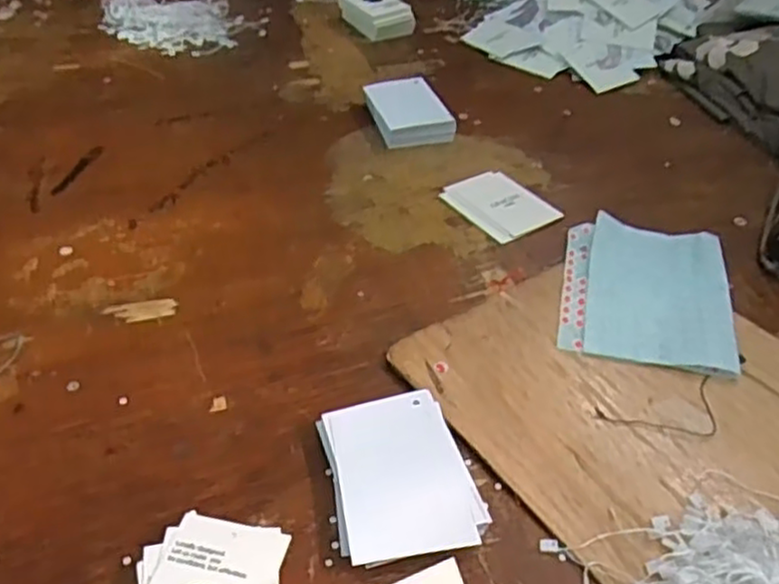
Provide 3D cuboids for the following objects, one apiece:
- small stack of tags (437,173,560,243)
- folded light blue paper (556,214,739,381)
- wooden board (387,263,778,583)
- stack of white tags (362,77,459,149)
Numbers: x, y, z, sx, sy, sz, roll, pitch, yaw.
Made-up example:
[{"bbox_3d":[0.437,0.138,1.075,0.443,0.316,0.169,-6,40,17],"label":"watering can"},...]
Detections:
[{"bbox_3d":[0.101,-0.082,0.656,0.074,0.007,0.096,-24,47,-26],"label":"small stack of tags"},{"bbox_3d":[0.202,-0.003,0.557,0.126,0.012,0.155,10,42,10],"label":"folded light blue paper"},{"bbox_3d":[0.174,0.075,0.472,0.235,0.011,0.283,-25,47,-27],"label":"wooden board"},{"bbox_3d":[0.020,-0.191,0.752,0.075,0.027,0.094,-12,43,-15],"label":"stack of white tags"}]

